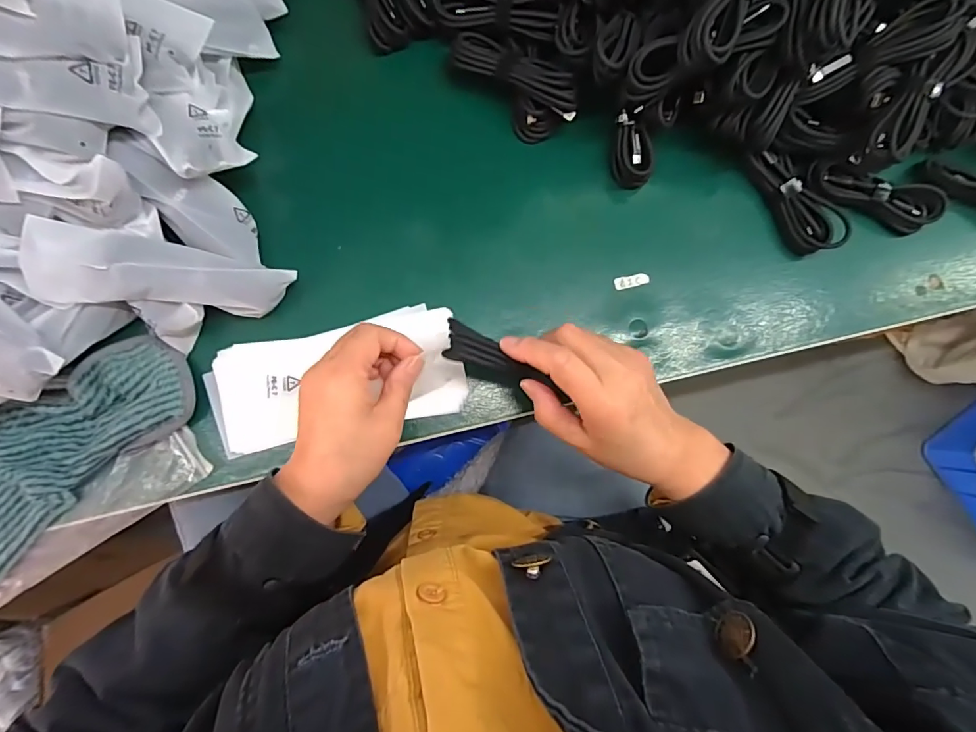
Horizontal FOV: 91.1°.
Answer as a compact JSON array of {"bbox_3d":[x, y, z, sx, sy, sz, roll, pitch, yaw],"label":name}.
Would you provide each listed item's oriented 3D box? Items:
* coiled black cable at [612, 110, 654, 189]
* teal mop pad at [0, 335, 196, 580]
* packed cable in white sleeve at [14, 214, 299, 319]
[{"bbox_3d":[0.117,-0.175,0.392,0.025,0.026,0.051,-6,85,-6],"label":"coiled black cable"},{"bbox_3d":[-0.309,0.058,0.333,0.207,0.023,0.092,-42,89,-7],"label":"teal mop pad"},{"bbox_3d":[-0.218,-0.062,0.328,0.150,0.022,0.051,6,84,-23],"label":"packed cable in white sleeve"}]

